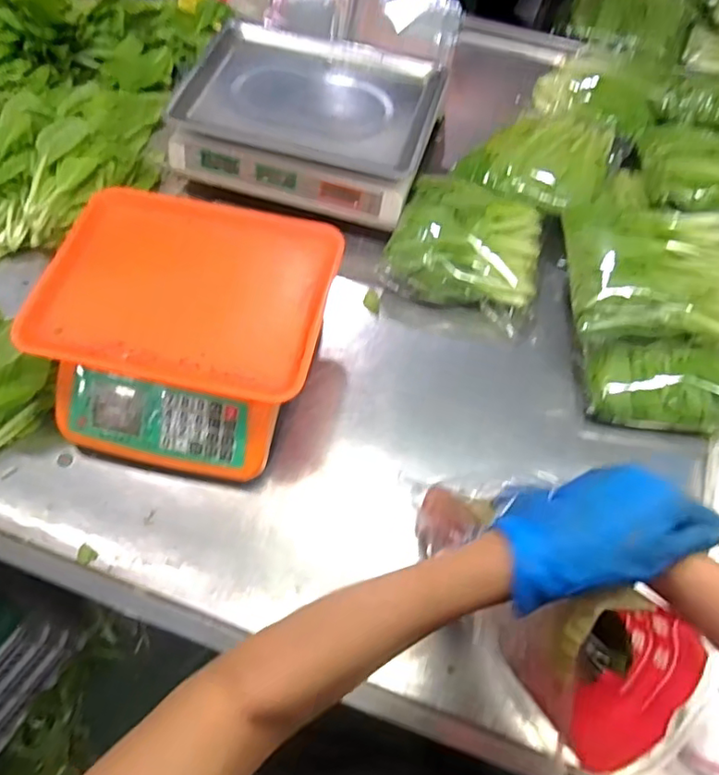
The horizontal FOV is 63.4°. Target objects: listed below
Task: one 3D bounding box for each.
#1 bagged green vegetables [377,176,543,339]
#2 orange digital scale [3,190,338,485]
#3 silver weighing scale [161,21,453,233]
[{"bbox_3d":[0.146,-0.180,0.761,0.198,0.069,0.179,22,64,10],"label":"bagged green vegetables"},{"bbox_3d":[-0.189,-0.064,0.649,0.298,0.108,0.286,14,62,6],"label":"orange digital scale"},{"bbox_3d":[-0.068,-0.378,0.821,0.328,0.086,0.258,18,63,8],"label":"silver weighing scale"}]

